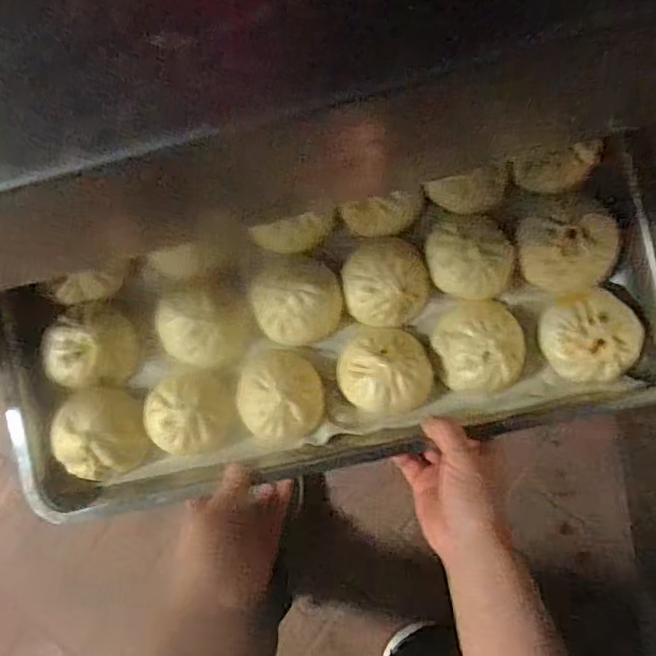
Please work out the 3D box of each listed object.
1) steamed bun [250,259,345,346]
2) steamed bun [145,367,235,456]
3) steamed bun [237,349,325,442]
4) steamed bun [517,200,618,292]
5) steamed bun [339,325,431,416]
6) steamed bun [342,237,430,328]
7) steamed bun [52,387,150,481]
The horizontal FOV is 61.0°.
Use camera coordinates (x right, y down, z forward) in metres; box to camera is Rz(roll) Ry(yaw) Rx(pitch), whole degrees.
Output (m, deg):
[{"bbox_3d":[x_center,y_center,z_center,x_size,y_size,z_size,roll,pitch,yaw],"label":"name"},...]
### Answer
[{"bbox_3d":[-0.030,-0.024,0.511,0.084,0.042,0.079,4,92,3],"label":"steamed bun"},{"bbox_3d":[-0.125,0.077,0.508,0.073,0.036,0.076,0,92,3],"label":"steamed bun"},{"bbox_3d":[-0.042,0.061,0.513,0.077,0.052,0.084,0,92,3],"label":"steamed bun"},{"bbox_3d":[0.215,-0.073,0.493,0.079,0.038,0.081,0,92,3],"label":"steamed bun"},{"bbox_3d":[0.054,0.038,0.513,0.087,0.052,0.075,5,92,3],"label":"steamed bun"},{"bbox_3d":[0.053,-0.041,0.509,0.075,0.041,0.079,0,92,3],"label":"steamed bun"},{"bbox_3d":[-0.208,0.096,0.507,0.077,0.041,0.082,0,92,3],"label":"steamed bun"}]

